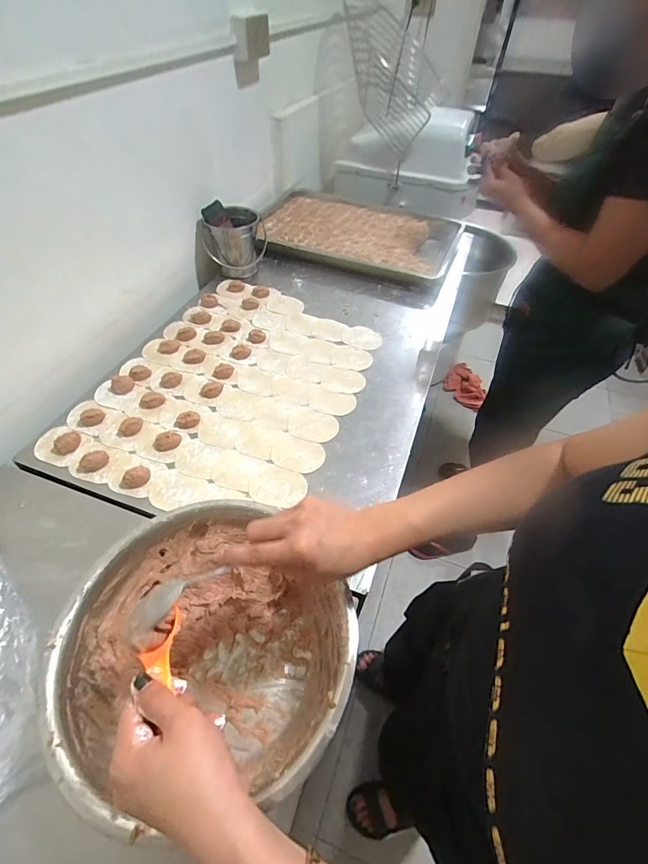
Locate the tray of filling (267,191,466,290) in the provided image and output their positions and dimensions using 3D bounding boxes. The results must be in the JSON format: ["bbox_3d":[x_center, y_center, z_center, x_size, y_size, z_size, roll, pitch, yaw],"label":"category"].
[{"bbox_3d":[0.085,-0.576,1.185,0.614,0.046,0.478,23,53,15],"label":"tray of filling"}]

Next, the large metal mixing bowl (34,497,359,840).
[{"bbox_3d":[-0.116,0.238,0.438,0.280,0.126,0.282,1,51,-2],"label":"large metal mixing bowl"}]

